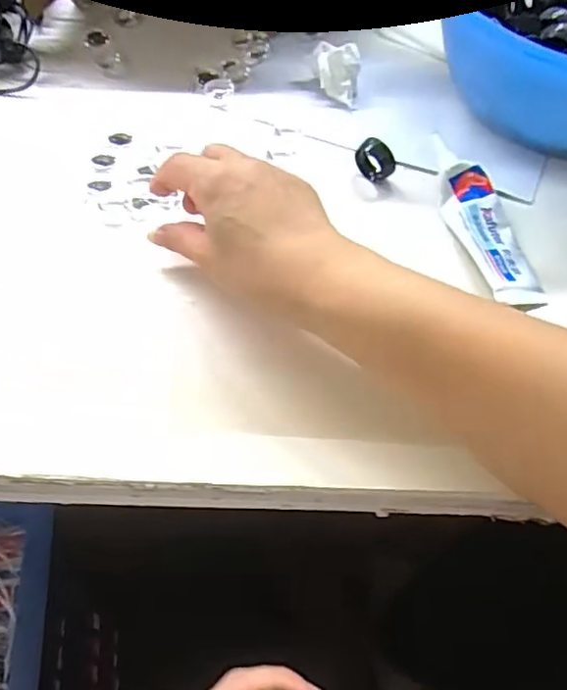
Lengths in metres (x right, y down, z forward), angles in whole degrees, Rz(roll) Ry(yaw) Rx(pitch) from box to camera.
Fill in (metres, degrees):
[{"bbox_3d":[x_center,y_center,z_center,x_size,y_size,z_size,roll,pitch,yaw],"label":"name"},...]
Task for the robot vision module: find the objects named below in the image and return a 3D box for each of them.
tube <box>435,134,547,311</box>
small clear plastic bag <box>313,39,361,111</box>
[{"bbox_3d":[0.127,-0.085,0.379,0.035,0.018,0.134,-9,57,-8],"label":"tube"},{"bbox_3d":[0.039,-0.203,0.449,0.034,0.034,0.024,4,56,0],"label":"small clear plastic bag"}]

